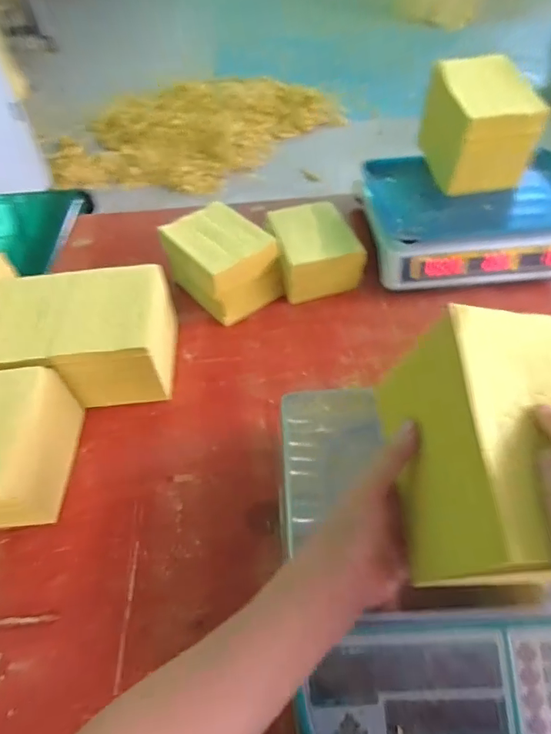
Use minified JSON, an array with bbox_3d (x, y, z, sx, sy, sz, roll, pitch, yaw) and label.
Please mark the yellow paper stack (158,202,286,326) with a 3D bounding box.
[{"bbox_3d":[-0.085,-0.173,0.775,0.124,0.090,0.176,-33,57,-22],"label":"yellow paper stack"}]

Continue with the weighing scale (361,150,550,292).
[{"bbox_3d":[0.315,-0.243,0.766,0.321,0.099,0.223,-5,50,1],"label":"weighing scale"}]

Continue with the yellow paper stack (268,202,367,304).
[{"bbox_3d":[0.061,-0.194,0.789,0.128,0.075,0.158,-11,52,-6],"label":"yellow paper stack"}]

